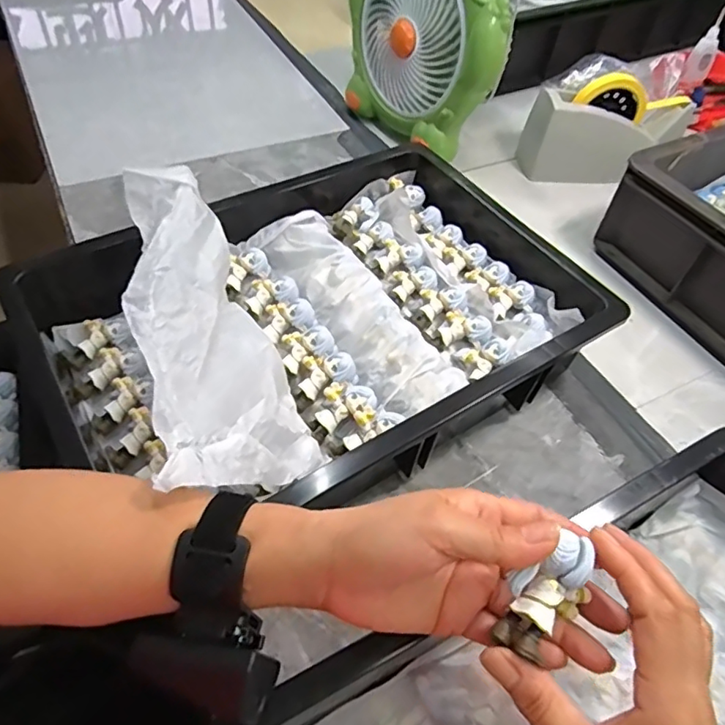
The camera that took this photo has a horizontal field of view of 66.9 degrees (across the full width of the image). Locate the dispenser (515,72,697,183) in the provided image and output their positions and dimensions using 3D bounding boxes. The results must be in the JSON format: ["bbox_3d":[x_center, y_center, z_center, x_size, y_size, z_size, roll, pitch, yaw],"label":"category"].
[{"bbox_3d":[0.306,-0.285,0.688,0.191,0.108,0.072,4,52,-1],"label":"dispenser"}]

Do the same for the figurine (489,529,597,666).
[{"bbox_3d":[0.085,0.108,0.254,0.032,0.026,0.055,39,63,22],"label":"figurine"}]

